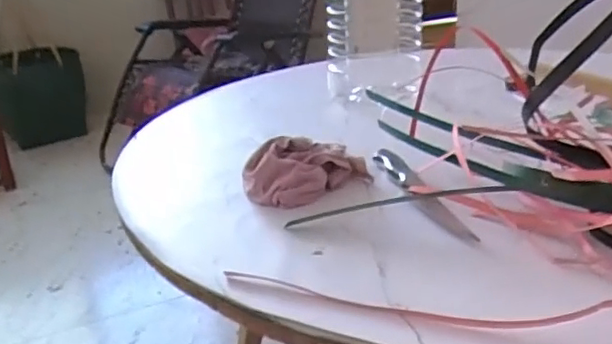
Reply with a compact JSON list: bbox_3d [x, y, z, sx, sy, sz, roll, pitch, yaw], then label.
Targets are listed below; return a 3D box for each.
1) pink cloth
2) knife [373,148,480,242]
[{"bbox_3d":[0.001,-0.008,0.714,0.148,0.062,0.075,-18,28,-31],"label":"pink cloth"},{"bbox_3d":[0.130,0.018,0.687,0.032,0.016,0.236,-8,24,-11],"label":"knife"}]

